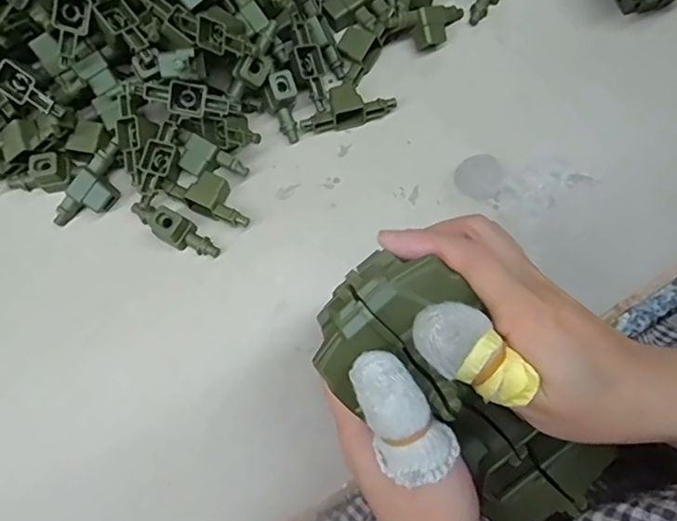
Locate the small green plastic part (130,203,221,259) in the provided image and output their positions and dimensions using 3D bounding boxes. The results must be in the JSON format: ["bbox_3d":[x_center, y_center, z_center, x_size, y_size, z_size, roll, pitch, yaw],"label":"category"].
[{"bbox_3d":[-0.112,-0.023,0.364,0.068,0.023,0.020,35,81,6],"label":"small green plastic part"}]

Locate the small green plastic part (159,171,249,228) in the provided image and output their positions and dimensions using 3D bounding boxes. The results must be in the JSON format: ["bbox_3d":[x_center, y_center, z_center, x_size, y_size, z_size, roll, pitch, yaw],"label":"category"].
[{"bbox_3d":[-0.087,-0.044,0.368,0.063,0.016,0.030,37,81,7],"label":"small green plastic part"}]

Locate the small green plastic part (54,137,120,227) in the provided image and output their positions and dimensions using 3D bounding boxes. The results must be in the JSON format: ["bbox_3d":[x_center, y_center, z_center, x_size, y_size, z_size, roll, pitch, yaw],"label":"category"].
[{"bbox_3d":[-0.165,-0.047,0.368,0.025,0.018,0.067,38,95,7],"label":"small green plastic part"}]

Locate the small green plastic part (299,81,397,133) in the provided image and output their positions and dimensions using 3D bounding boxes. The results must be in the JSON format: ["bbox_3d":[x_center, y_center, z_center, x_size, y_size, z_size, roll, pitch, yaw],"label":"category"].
[{"bbox_3d":[0.005,-0.110,0.385,0.066,0.018,0.028,-15,79,-3],"label":"small green plastic part"}]

